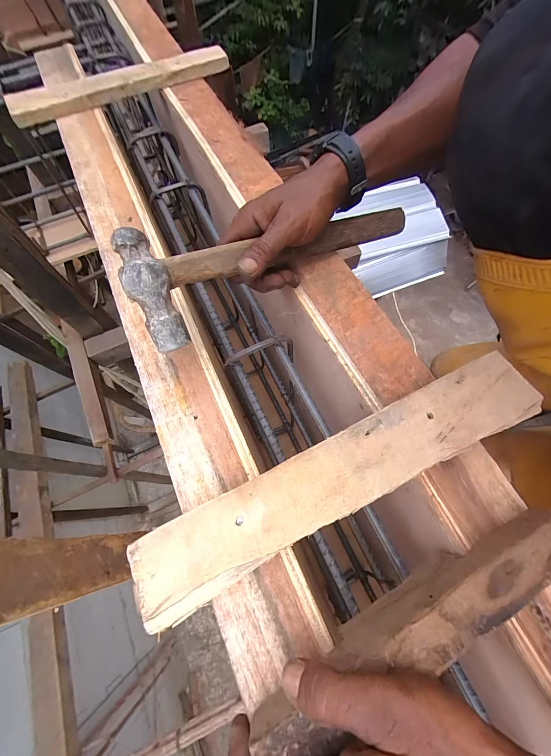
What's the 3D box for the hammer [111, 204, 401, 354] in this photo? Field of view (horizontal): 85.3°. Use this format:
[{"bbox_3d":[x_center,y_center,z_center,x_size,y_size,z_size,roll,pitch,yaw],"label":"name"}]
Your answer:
[{"bbox_3d":[0.003,-0.147,0.296,0.310,0.034,0.093,-36,112,-19],"label":"hammer"}]

